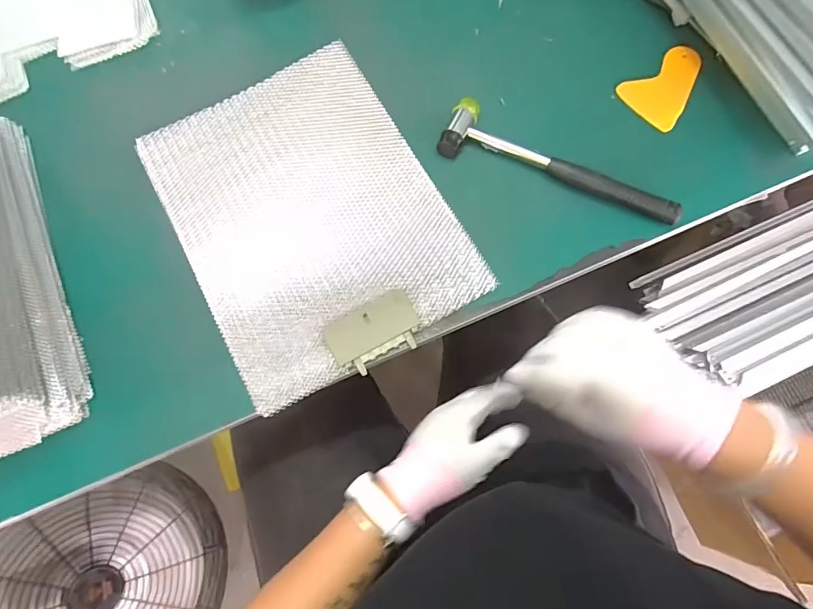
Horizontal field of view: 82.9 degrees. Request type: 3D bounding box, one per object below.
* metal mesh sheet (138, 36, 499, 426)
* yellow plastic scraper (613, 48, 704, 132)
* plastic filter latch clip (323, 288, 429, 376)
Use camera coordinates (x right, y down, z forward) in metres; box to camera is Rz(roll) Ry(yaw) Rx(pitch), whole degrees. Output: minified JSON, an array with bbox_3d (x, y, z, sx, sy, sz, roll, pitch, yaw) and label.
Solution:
[{"bbox_3d":[-0.101,-0.095,0.465,0.244,0.009,0.323,-29,76,-6],"label":"metal mesh sheet"},{"bbox_3d":[0.283,-0.235,0.493,0.099,0.004,0.067,-39,77,-8],"label":"yellow plastic scraper"},{"bbox_3d":[-0.029,0.026,0.429,0.086,0.007,0.055,-26,76,-6],"label":"plastic filter latch clip"}]

